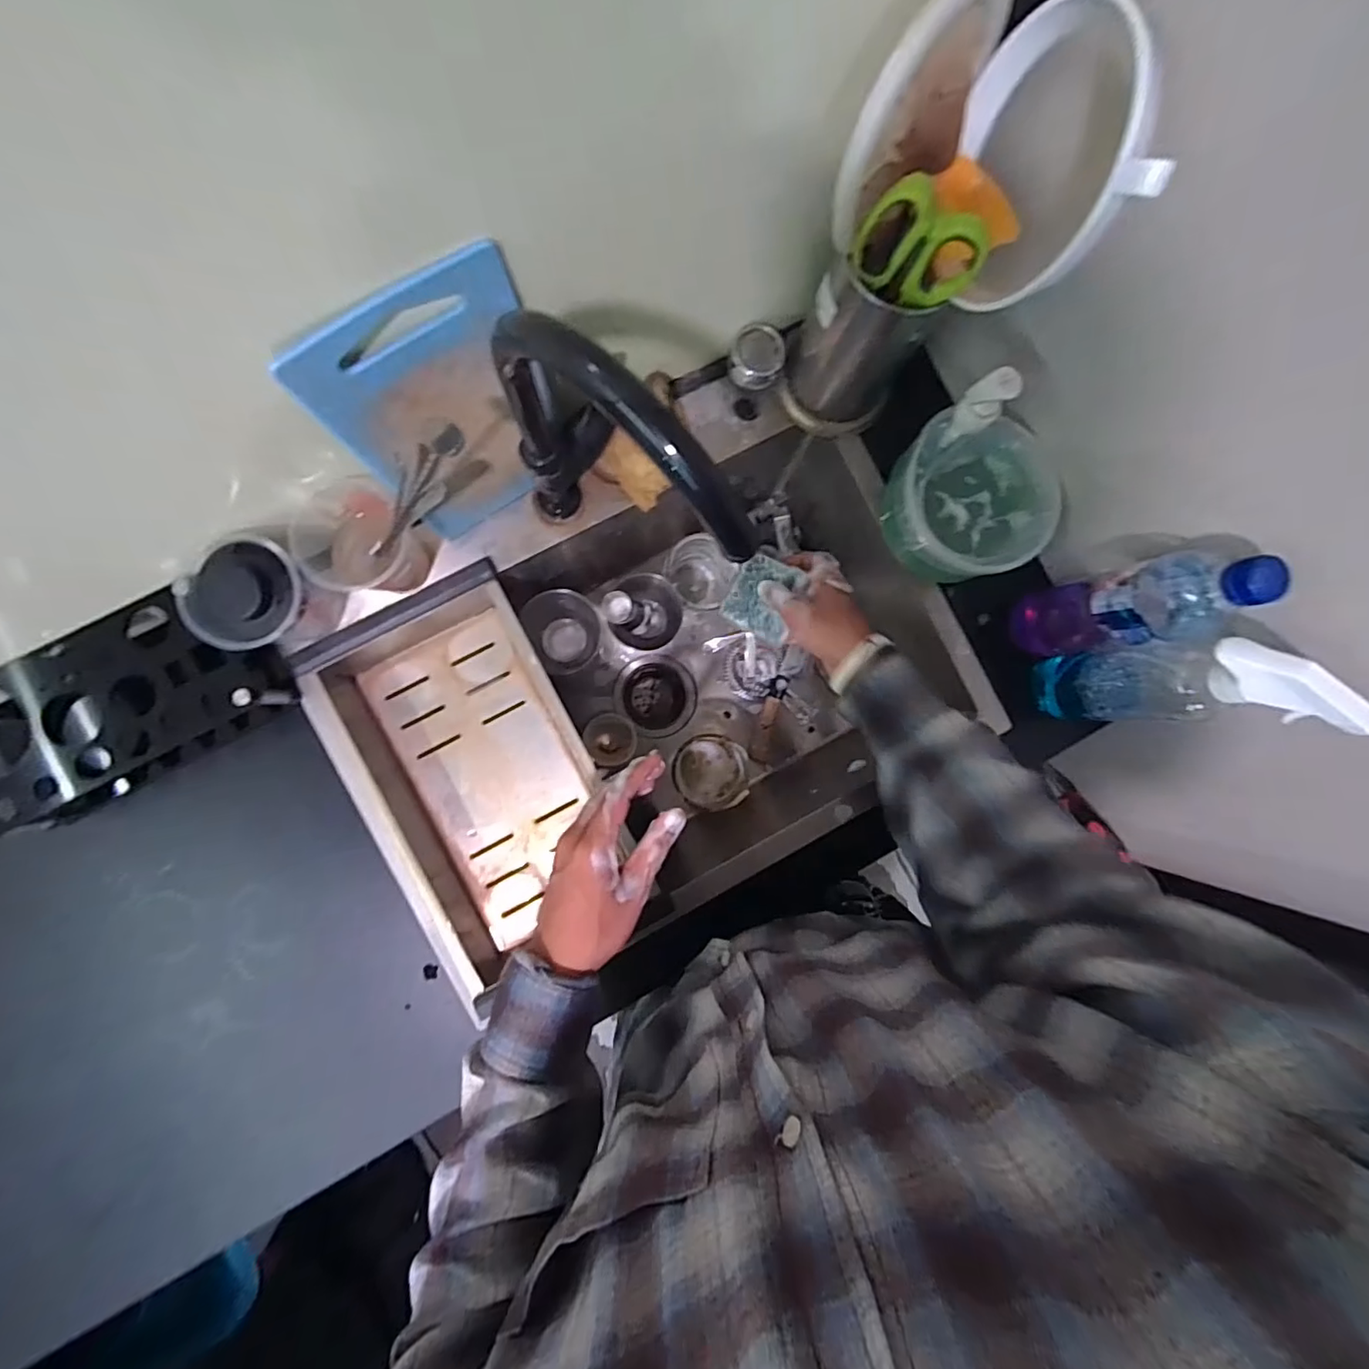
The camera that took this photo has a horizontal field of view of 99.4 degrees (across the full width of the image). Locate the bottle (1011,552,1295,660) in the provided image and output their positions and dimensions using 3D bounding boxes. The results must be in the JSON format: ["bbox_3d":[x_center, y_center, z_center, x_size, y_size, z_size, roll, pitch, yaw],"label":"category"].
[{"bbox_3d":[0.368,-0.063,0.487,0.061,0.219,0.065,-10,88,-5],"label":"bottle"}]

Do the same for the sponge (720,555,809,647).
[{"bbox_3d":[0.078,-0.086,0.580,0.075,0.010,0.076,31,106,35],"label":"sponge"}]

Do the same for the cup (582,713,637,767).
[{"bbox_3d":[-0.096,0.073,0.761,0.065,0.074,0.070,0,87,-4],"label":"cup"}]

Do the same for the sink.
[{"bbox_3d":[-0.021,0.001,0.675,0.616,0.277,0.455,-30,89,-5],"label":"sink"}]

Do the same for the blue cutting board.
[{"bbox_3d":[-0.173,-0.197,0.446,0.141,0.247,0.014,-34,84,-7],"label":"blue cutting board"}]

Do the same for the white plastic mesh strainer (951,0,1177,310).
[{"bbox_3d":[0.238,-0.326,0.373,0.075,0.165,0.142,-16,88,-5],"label":"white plastic mesh strainer"}]

